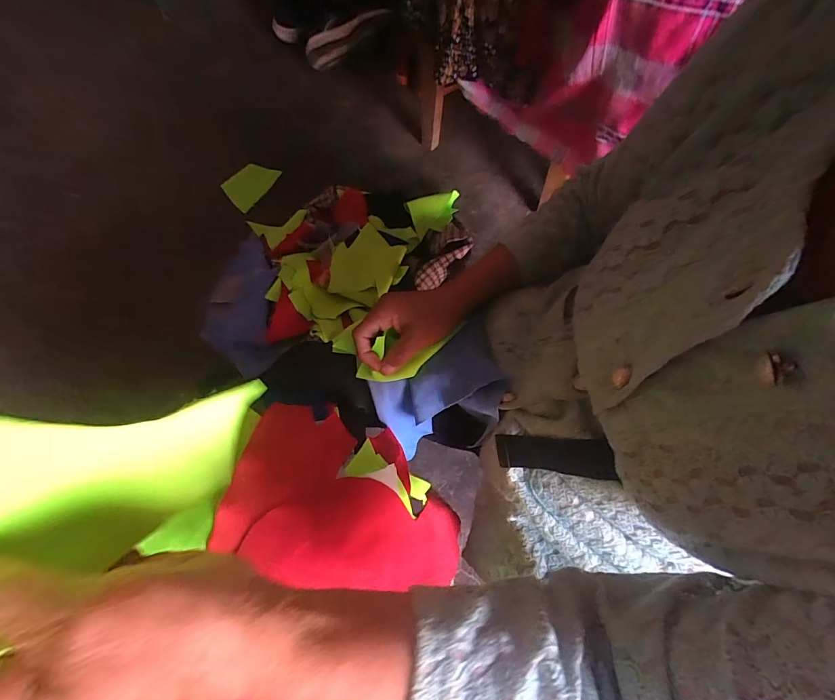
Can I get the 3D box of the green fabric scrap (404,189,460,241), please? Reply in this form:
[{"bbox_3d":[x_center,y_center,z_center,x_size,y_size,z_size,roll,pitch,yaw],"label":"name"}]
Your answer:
[{"bbox_3d":[0.048,-0.317,0.918,0.148,0.043,0.093,-31,75,-7],"label":"green fabric scrap"}]

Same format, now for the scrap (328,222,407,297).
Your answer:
[{"bbox_3d":[-0.104,-0.200,0.866,0.154,0.058,0.168,4,74,3],"label":"scrap"}]

